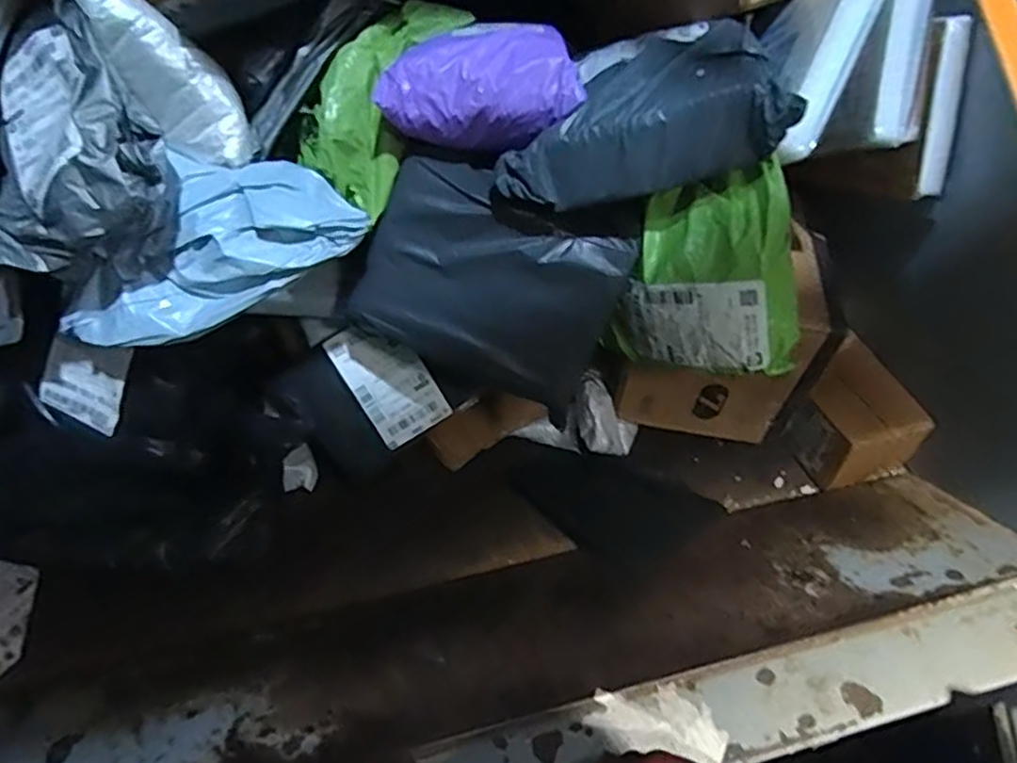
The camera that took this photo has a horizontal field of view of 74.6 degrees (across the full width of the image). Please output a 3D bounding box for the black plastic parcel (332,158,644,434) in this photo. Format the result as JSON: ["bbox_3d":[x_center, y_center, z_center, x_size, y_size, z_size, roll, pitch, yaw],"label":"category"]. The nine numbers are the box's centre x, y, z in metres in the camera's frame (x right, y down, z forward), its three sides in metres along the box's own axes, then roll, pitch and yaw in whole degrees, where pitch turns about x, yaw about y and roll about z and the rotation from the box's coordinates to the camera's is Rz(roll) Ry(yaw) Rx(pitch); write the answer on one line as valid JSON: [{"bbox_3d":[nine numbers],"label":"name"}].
[{"bbox_3d":[-0.019,-0.074,0.573,0.212,0.172,0.043,22,17,-3],"label":"black plastic parcel"}]

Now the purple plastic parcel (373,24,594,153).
[{"bbox_3d":[-0.021,-0.226,0.518,0.147,0.074,0.064,1,49,1],"label":"purple plastic parcel"}]

